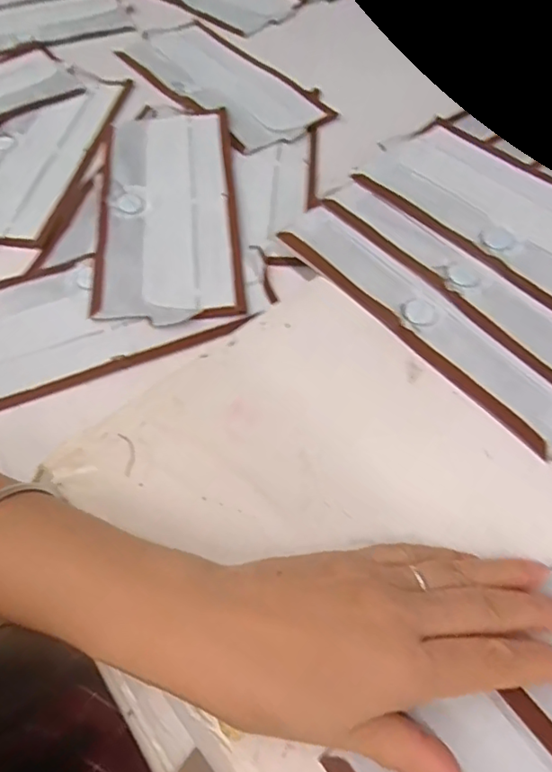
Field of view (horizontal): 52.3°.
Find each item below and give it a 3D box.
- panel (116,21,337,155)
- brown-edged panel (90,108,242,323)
[{"bbox_3d":[-0.053,-0.302,0.549,0.107,0.006,0.229,-34,63,-18],"label":"panel"},{"bbox_3d":[-0.086,-0.147,0.447,0.107,0.006,0.233,-6,58,-1],"label":"brown-edged panel"}]

